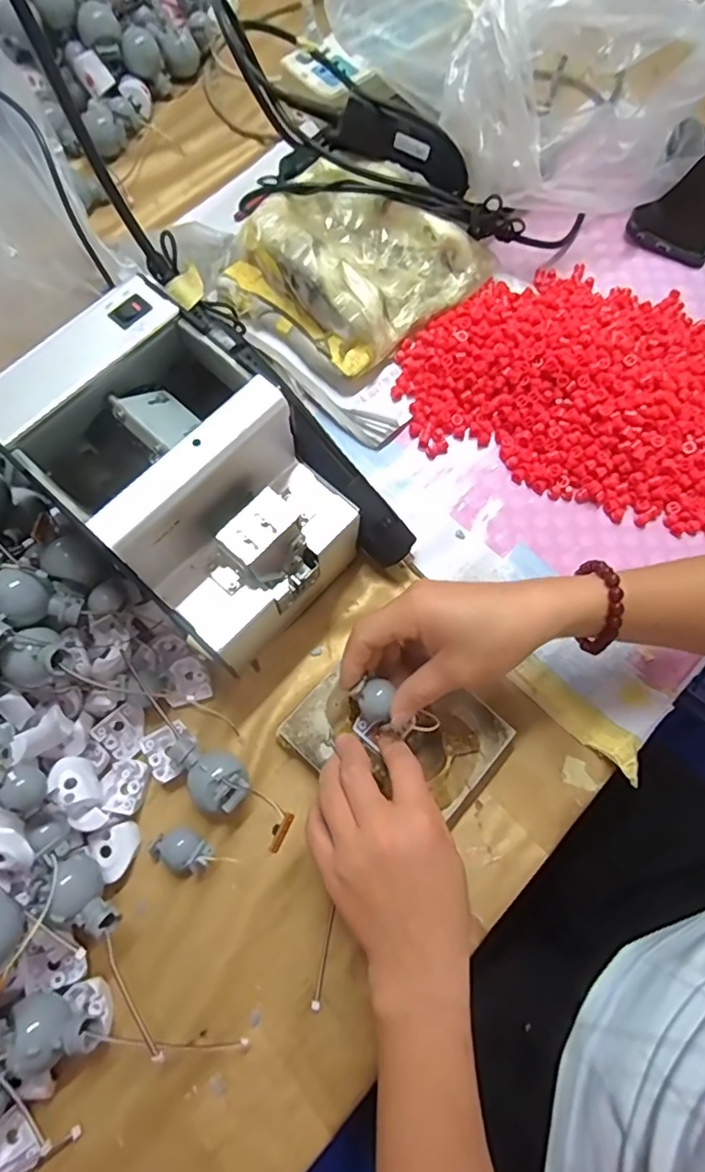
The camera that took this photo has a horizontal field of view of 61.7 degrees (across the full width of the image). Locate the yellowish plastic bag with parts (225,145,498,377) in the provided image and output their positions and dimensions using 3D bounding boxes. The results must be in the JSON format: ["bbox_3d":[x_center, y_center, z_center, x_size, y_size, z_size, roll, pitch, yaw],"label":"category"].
[{"bbox_3d":[-0.001,-0.261,0.464,0.160,0.045,0.174,37,75,11],"label":"yellowish plastic bag with parts"}]

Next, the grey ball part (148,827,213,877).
[{"bbox_3d":[-0.103,0.159,0.355,0.037,0.019,0.023,19,72,6],"label":"grey ball part"}]

